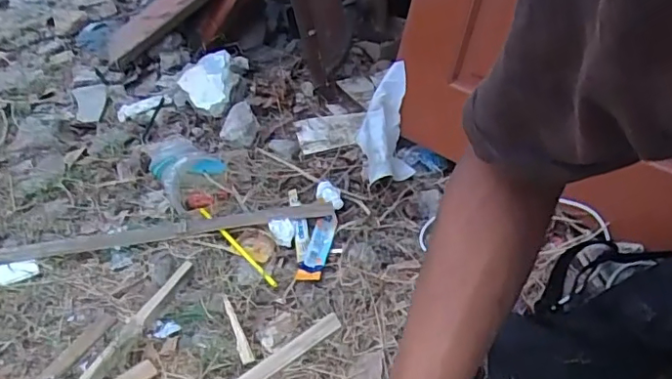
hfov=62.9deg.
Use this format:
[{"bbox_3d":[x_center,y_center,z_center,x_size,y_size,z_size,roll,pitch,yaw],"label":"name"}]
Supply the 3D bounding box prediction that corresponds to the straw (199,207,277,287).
[{"bbox_3d":[-0.136,0.073,0.746,0.011,0.007,0.187,-28,45,-27],"label":"straw"}]

